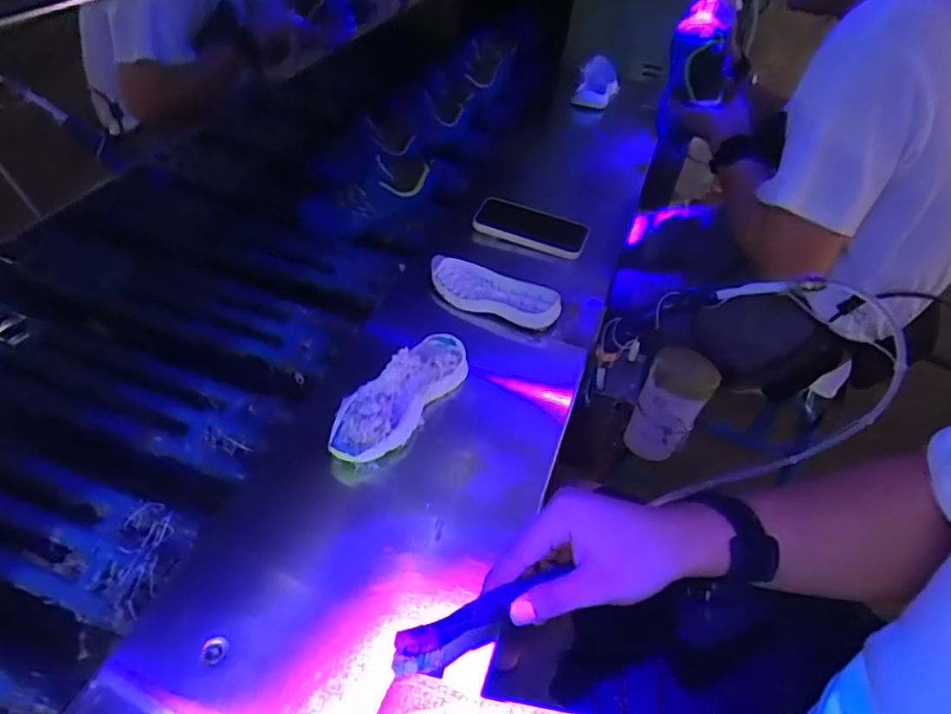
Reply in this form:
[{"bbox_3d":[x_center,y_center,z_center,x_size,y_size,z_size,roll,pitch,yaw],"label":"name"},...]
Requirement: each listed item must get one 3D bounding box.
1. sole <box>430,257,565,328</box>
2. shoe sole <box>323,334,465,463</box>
[{"bbox_3d":[0.021,-0.078,0.664,0.159,0.022,0.067,25,48,16],"label":"sole"},{"bbox_3d":[-0.072,0.029,0.536,0.068,0.040,0.168,29,49,20],"label":"shoe sole"}]

